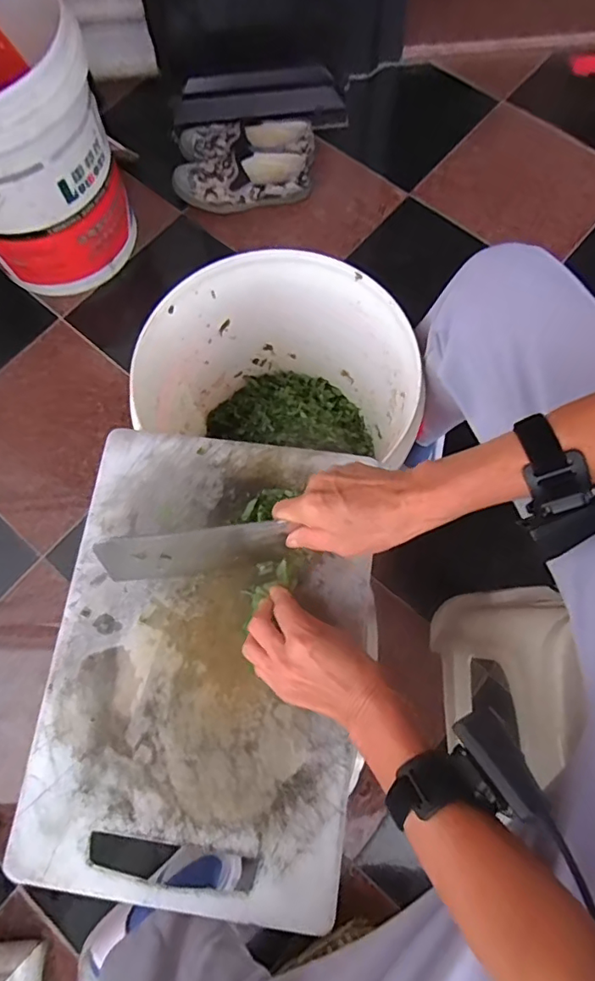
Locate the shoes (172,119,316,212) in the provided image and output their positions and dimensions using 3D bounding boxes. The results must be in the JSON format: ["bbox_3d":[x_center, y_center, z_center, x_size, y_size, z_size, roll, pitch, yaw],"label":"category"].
[{"bbox_3d":[-0.103,-0.613,0.996,0.255,0.061,0.176,2,72,3],"label":"shoes"}]

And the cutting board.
[{"bbox_3d":[-0.082,0.141,0.479,0.277,0.023,0.399,7,75,4],"label":"cutting board"}]

